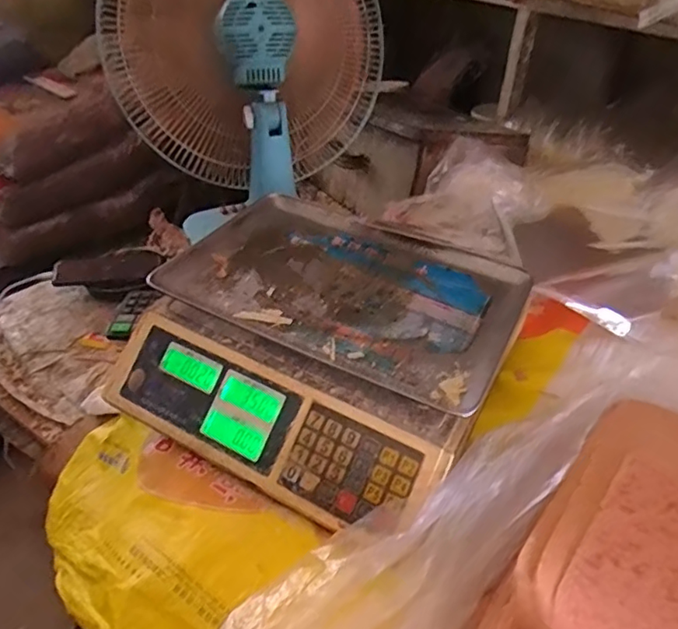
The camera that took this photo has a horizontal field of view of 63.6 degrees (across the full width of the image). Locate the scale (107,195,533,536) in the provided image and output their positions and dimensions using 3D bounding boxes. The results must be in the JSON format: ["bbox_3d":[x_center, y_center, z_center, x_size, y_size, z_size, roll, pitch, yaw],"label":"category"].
[{"bbox_3d":[-0.008,0.020,0.559,0.326,0.102,0.326,21,41,22],"label":"scale"}]

